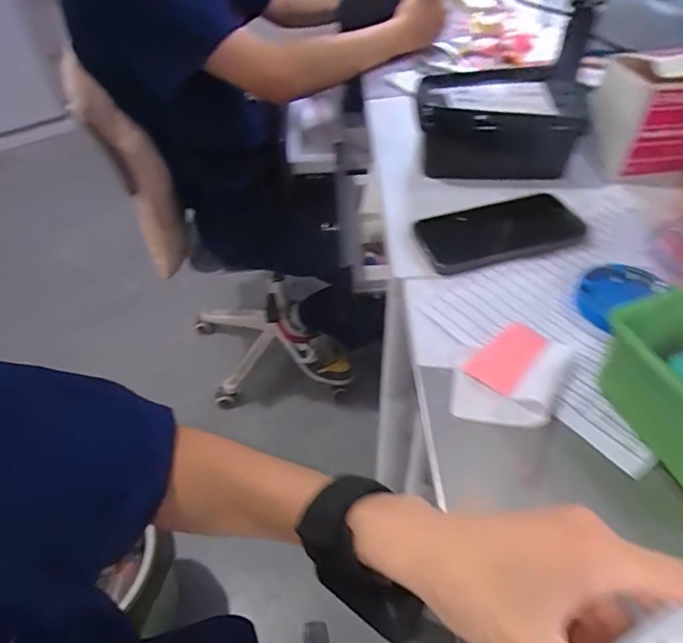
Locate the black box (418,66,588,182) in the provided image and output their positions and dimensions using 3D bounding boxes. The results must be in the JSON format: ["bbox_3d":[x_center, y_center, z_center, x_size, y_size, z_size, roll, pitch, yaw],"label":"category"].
[{"bbox_3d":[0.179,-0.238,0.576,0.171,0.075,0.123,4,47,5],"label":"black box"}]

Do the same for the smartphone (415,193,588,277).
[{"bbox_3d":[0.159,-0.090,0.488,0.160,0.011,0.078,-12,47,-10],"label":"smartphone"}]

